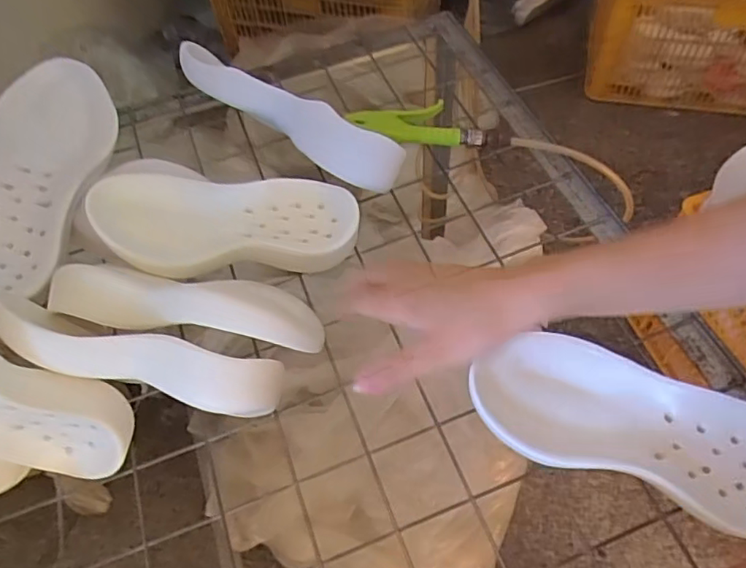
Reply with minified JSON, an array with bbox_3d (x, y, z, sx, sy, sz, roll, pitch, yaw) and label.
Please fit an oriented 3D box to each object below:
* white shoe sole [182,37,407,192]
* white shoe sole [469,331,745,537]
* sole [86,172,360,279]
[{"bbox_3d":[-0.103,-0.192,0.644,0.300,0.067,0.059,30,63,21],"label":"white shoe sole"},{"bbox_3d":[0.206,0.108,0.456,0.249,0.034,0.104,19,60,16],"label":"white shoe sole"},{"bbox_3d":[-0.147,-0.069,0.595,0.258,0.060,0.115,-4,56,1],"label":"sole"}]

